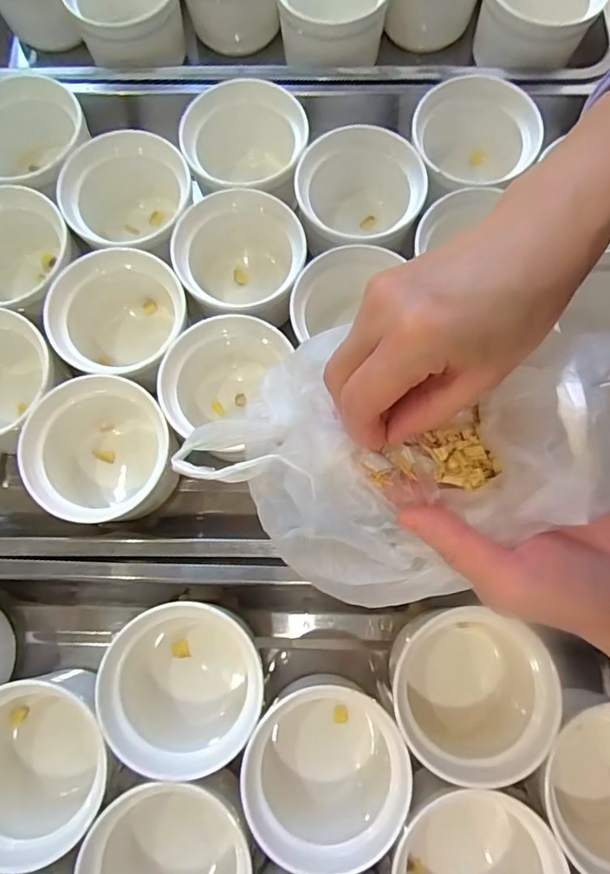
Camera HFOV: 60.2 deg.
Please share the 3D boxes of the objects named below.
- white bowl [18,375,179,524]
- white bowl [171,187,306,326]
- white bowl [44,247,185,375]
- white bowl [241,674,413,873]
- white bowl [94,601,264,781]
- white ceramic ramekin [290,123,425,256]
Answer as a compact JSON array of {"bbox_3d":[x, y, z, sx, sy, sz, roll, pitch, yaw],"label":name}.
[{"bbox_3d":[-0.140,0.014,0.382,0.097,0.072,0.094,0,77,1],"label":"white bowl"},{"bbox_3d":[-0.048,-0.134,0.413,0.093,0.067,0.107,-9,77,-1],"label":"white bowl"},{"bbox_3d":[-0.136,-0.084,0.410,0.098,0.078,0.089,-30,78,-6],"label":"white bowl"},{"bbox_3d":[0.014,0.209,0.331,0.092,0.073,0.085,0,77,1],"label":"white bowl"},{"bbox_3d":[-0.078,0.164,0.344,0.091,0.074,0.084,0,77,1],"label":"white bowl"},{"bbox_3d":[0.043,-0.184,0.427,0.097,0.067,0.100,-4,77,0],"label":"white ceramic ramekin"}]

